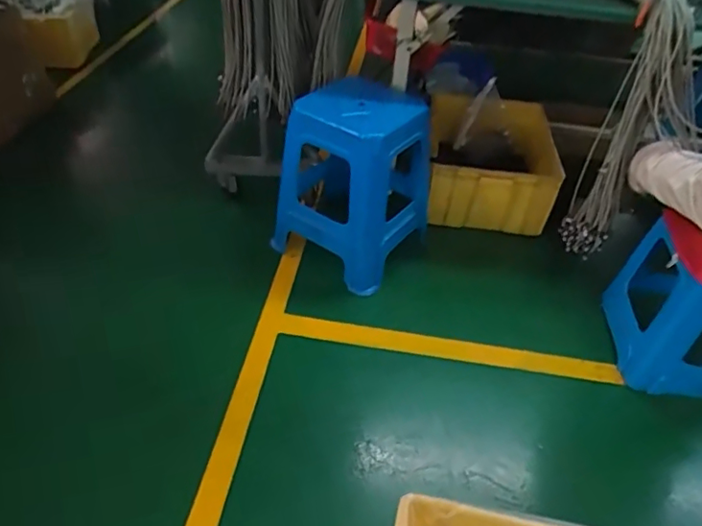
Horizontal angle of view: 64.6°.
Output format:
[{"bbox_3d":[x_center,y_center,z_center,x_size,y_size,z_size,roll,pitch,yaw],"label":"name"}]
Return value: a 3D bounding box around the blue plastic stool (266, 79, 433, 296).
[{"bbox_3d":[0.011,-0.234,1.597,0.354,0.453,0.325,32,48,28],"label":"blue plastic stool"}]

